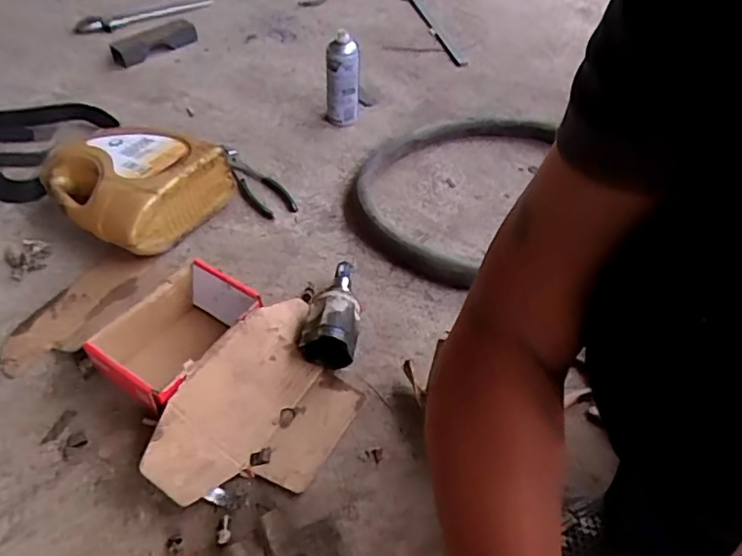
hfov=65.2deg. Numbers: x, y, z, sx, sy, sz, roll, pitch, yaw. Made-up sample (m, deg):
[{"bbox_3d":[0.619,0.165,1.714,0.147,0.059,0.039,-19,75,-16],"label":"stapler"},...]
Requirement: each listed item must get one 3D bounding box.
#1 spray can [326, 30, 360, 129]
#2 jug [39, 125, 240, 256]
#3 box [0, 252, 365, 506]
[{"bbox_3d":[-0.053,-0.378,1.103,0.063,0.189,0.066,0,47,0],"label":"spray can"},{"bbox_3d":[-0.410,-0.155,0.965,0.291,0.118,0.206,19,50,18],"label":"jug"},{"bbox_3d":[-0.254,0.091,0.765,0.482,0.077,0.292,23,49,20],"label":"box"}]

